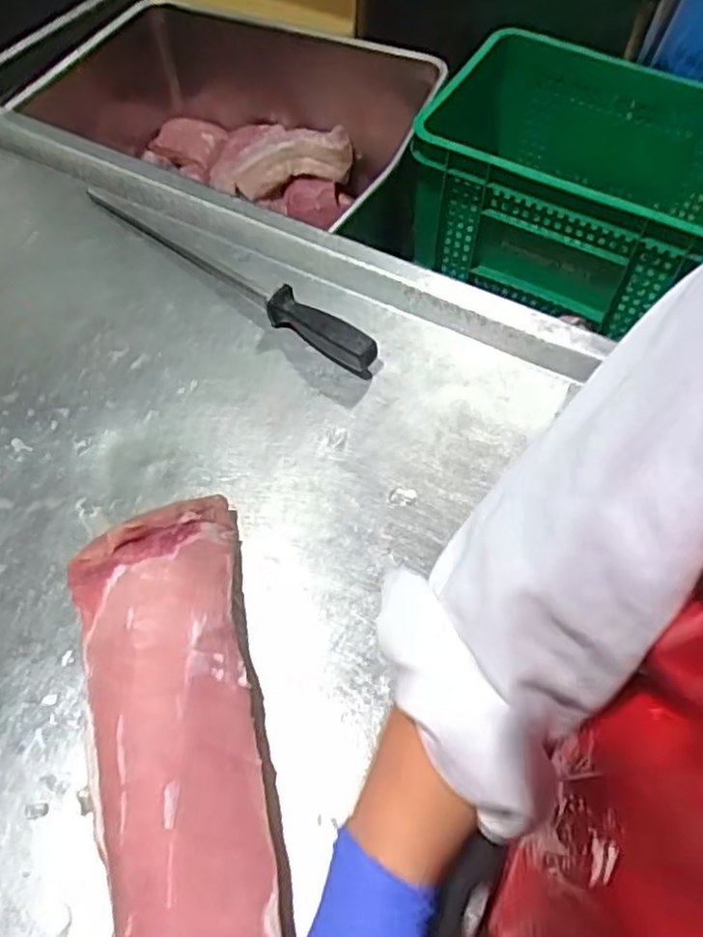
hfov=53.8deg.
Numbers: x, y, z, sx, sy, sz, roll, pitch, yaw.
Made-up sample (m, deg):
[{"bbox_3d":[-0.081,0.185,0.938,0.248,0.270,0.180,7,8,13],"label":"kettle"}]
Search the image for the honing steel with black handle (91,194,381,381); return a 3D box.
[{"bbox_3d":[-0.138,-0.211,0.721,0.395,0.039,0.028,34,65,19],"label":"honing steel with black handle"}]

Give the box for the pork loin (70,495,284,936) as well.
[{"bbox_3d":[-0.105,0.218,0.460,0.115,0.070,0.413,-14,60,-8],"label":"pork loin"}]

